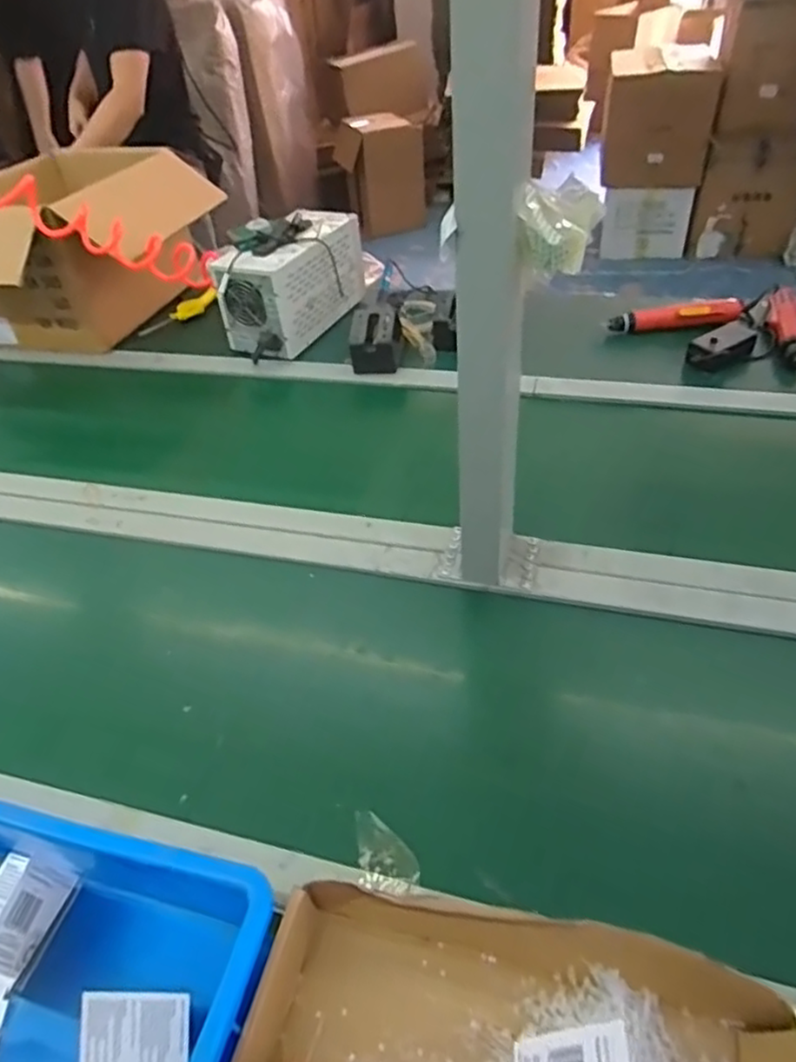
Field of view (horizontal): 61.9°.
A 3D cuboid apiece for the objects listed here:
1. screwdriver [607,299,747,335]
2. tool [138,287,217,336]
[{"bbox_3d":[0.433,-0.329,1.030,0.201,0.037,0.043,1,44,7],"label":"screwdriver"},{"bbox_3d":[-0.409,-0.405,1.239,0.159,0.026,0.036,-31,47,-6],"label":"tool"}]

